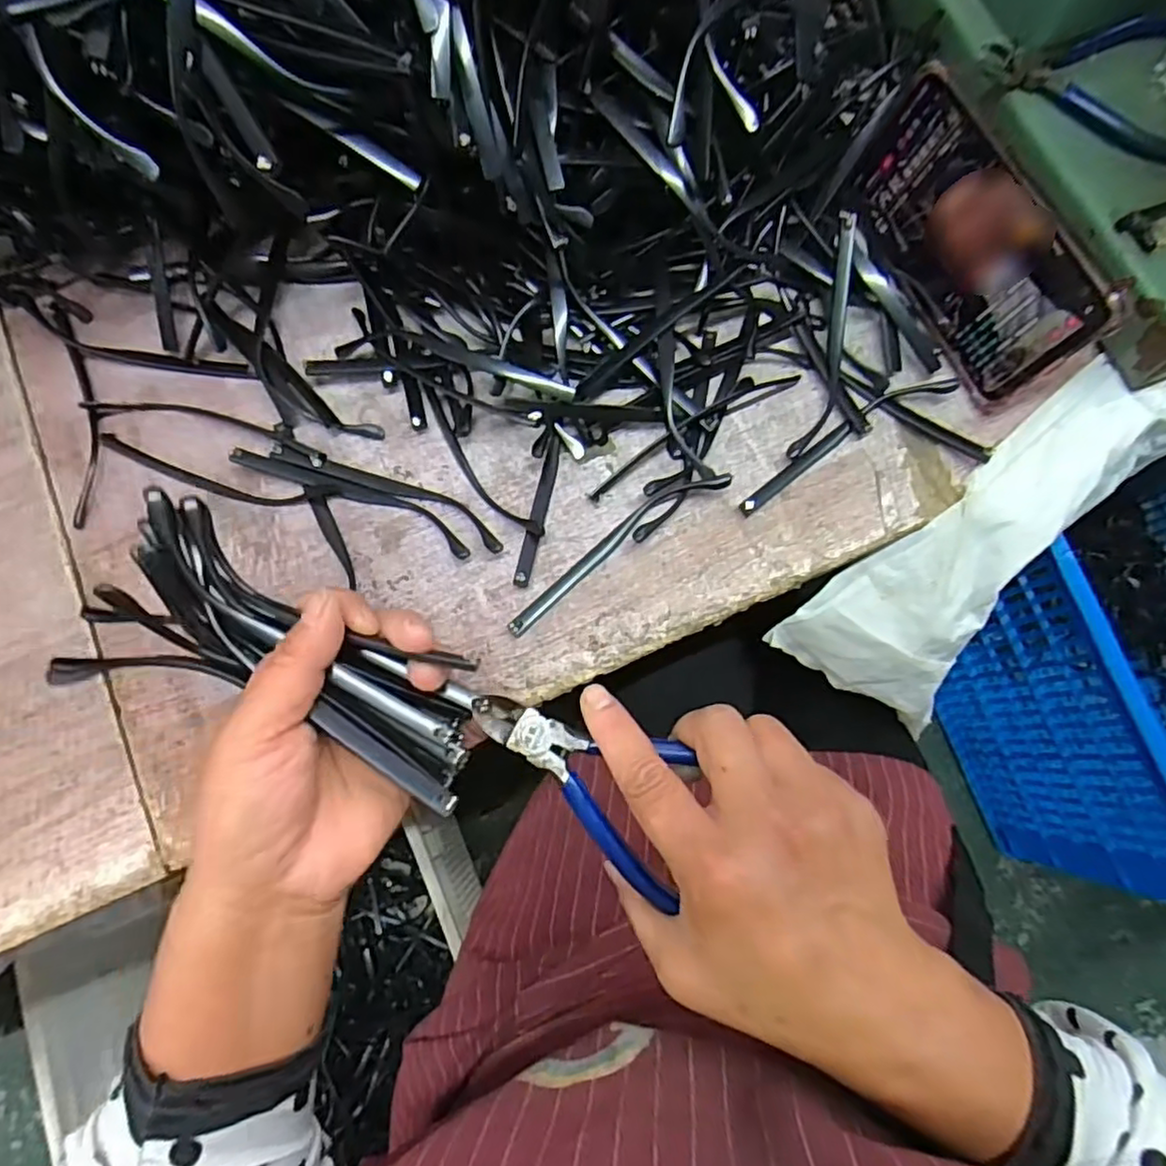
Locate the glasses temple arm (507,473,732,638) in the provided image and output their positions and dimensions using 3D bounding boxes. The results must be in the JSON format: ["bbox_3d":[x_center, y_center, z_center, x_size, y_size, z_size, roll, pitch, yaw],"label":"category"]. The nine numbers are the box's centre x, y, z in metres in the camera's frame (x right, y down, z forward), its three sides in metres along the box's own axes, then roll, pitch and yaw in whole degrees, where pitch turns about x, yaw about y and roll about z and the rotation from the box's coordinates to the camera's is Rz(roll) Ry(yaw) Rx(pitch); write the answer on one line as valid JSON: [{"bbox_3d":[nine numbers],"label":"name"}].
[{"bbox_3d":[0.015,-0.020,0.354,0.136,0.015,0.020,-36,78,-7],"label":"glasses temple arm"}]

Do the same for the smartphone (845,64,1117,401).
[{"bbox_3d":[0.199,-0.179,0.354,0.007,0.074,0.160,-21,78,-26],"label":"smartphone"}]

